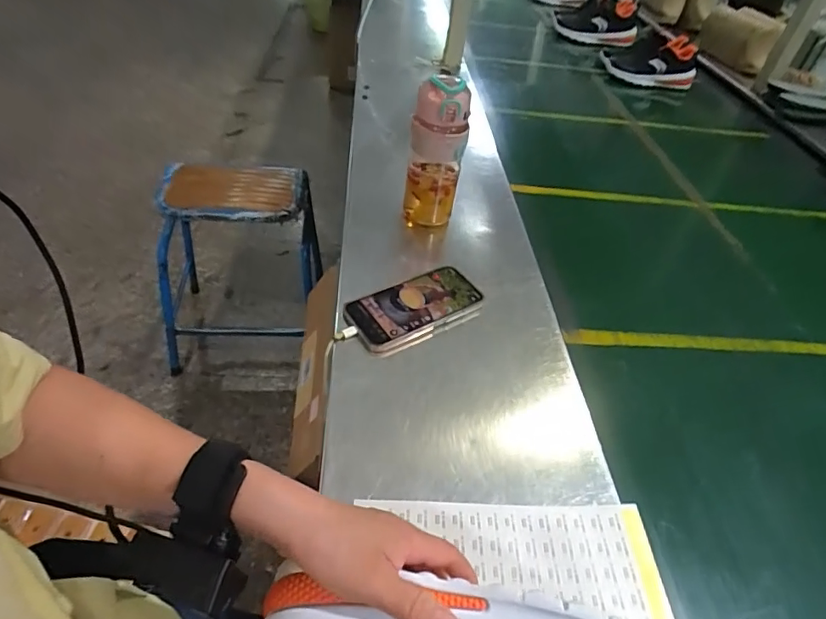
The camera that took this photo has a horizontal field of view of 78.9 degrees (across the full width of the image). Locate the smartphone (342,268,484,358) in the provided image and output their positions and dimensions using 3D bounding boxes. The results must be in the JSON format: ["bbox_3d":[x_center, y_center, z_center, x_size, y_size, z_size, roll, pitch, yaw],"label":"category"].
[{"bbox_3d":[0.005,-0.003,0.604,0.167,0.018,0.080,-24,52,-28],"label":"smartphone"}]

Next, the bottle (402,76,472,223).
[{"bbox_3d":[0.031,-0.212,0.702,0.073,0.206,0.064,8,44,1],"label":"bottle"}]

